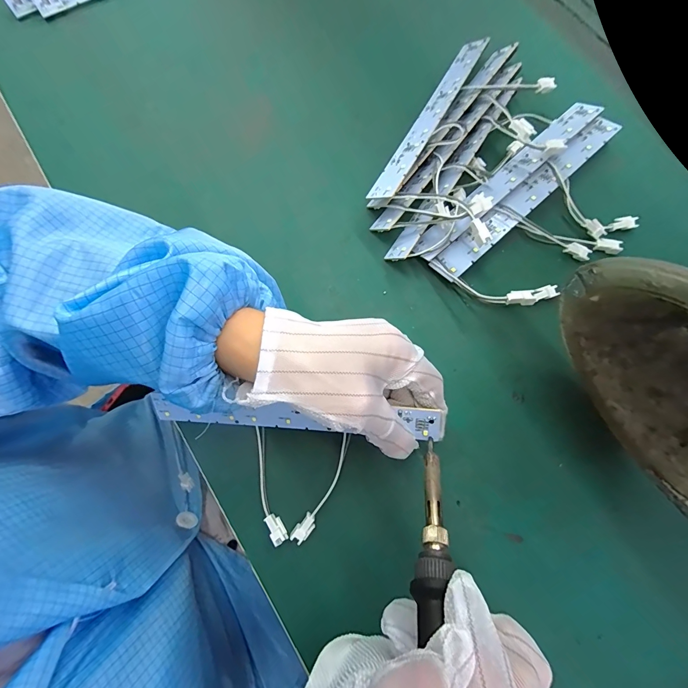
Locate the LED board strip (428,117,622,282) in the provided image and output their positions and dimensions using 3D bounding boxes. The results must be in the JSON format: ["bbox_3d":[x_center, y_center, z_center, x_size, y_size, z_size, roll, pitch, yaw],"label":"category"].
[{"bbox_3d":[0.146,-0.117,0.279,0.189,0.004,0.023,-41,74,-6],"label":"LED board strip"}]

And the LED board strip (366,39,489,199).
[{"bbox_3d":[0.072,-0.191,0.293,0.025,0.004,0.190,20,72,34],"label":"LED board strip"}]

